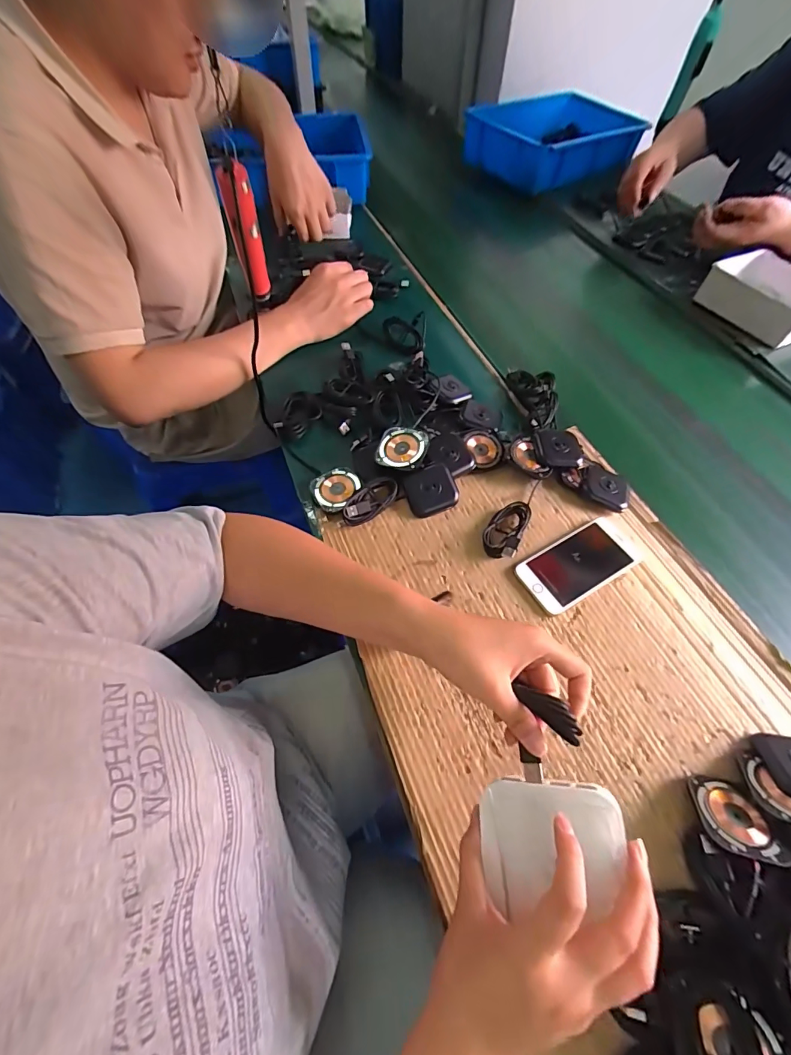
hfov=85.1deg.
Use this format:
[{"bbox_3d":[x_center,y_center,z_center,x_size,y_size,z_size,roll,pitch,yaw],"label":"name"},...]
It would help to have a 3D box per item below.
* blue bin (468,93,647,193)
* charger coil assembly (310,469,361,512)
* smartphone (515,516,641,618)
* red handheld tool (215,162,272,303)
[{"bbox_3d":[0.399,-0.971,1.084,0.422,0.103,0.287,-32,64,-20],"label":"blue bin"},{"bbox_3d":[-0.072,-0.048,0.520,0.056,0.008,0.051,1,57,-1],"label":"charger coil assembly"},{"bbox_3d":[0.200,0.039,0.470,0.133,0.013,0.066,-26,62,-17],"label":"smartphone"},{"bbox_3d":[-0.190,-0.368,0.554,0.035,0.201,0.031,-13,79,-10],"label":"red handheld tool"}]

